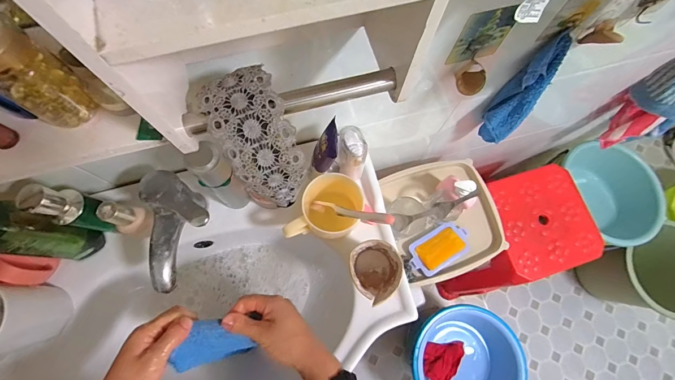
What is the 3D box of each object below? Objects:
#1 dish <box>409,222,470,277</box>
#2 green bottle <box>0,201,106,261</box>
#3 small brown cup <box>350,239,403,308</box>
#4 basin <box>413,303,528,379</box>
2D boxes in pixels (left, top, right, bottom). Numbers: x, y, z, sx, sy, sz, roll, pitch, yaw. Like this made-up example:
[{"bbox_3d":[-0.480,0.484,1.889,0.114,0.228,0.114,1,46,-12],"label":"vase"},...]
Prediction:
[{"bbox_3d":[0.229,0.129,0.724,0.149,0.034,0.078,-31,77,-10],"label":"dish"},{"bbox_3d":[-0.390,0.051,0.399,0.054,0.220,0.054,12,74,2],"label":"green bottle"},{"bbox_3d":[0.050,0.115,0.466,0.066,0.081,0.073,-35,78,-11],"label":"small brown cup"},{"bbox_3d":[0.377,0.539,0.992,0.315,0.149,0.289,0,74,-2],"label":"basin"}]

